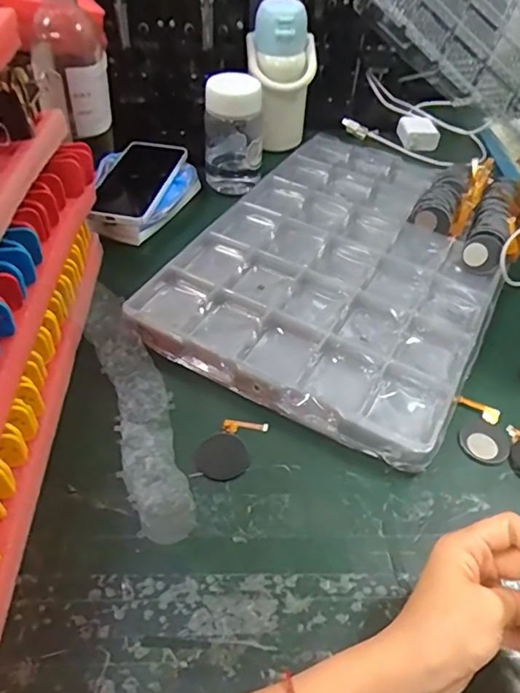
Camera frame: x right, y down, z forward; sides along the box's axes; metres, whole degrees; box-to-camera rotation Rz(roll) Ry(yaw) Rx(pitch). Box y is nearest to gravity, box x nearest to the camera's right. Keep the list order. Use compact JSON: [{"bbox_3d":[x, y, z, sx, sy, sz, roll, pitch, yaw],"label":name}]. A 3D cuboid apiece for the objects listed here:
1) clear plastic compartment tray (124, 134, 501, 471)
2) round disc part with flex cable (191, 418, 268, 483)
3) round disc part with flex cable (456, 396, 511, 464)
[{"bbox_3d":[0.104,-0.104,0.580,0.297,0.034,0.448,23,51,16],"label":"clear plastic compartment tray"},{"bbox_3d":[-0.026,0.082,0.427,0.042,0.004,0.064,17,50,12],"label":"round disc part with flex cable"},{"bbox_3d":[0.192,0.073,0.451,0.041,0.008,0.058,6,49,2],"label":"round disc part with flex cable"}]

